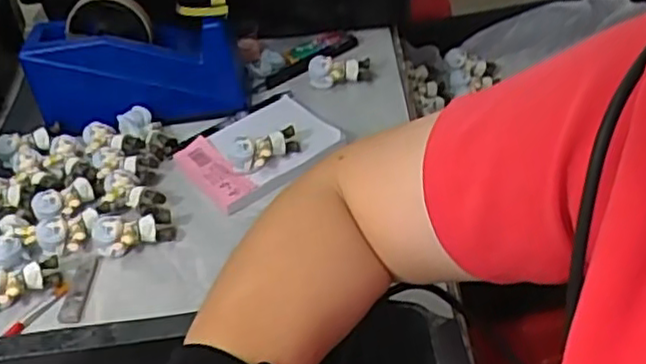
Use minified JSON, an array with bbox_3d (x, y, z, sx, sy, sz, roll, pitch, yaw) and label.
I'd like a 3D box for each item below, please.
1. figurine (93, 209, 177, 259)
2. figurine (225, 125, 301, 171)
[{"bbox_3d":[-0.156,0.040,0.566,0.065,0.026,0.027,-12,41,-6],"label":"figurine"},{"bbox_3d":[-0.052,-0.030,0.600,0.062,0.025,0.024,-17,41,-11],"label":"figurine"}]

